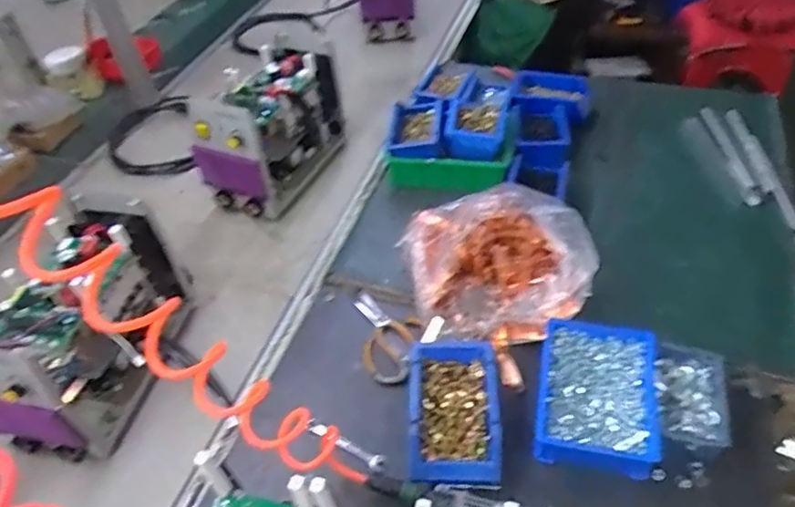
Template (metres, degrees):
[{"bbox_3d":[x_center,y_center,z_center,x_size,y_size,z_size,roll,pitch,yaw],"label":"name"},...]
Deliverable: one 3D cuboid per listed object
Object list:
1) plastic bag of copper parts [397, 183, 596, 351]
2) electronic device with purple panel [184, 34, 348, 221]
[{"bbox_3d":[0.149,0.005,0.922,0.245,0.174,0.230,-16,46,-9],"label":"plastic bag of copper parts"},{"bbox_3d":[-0.251,-0.265,1.215,0.200,0.226,0.393,10,47,15],"label":"electronic device with purple panel"}]

